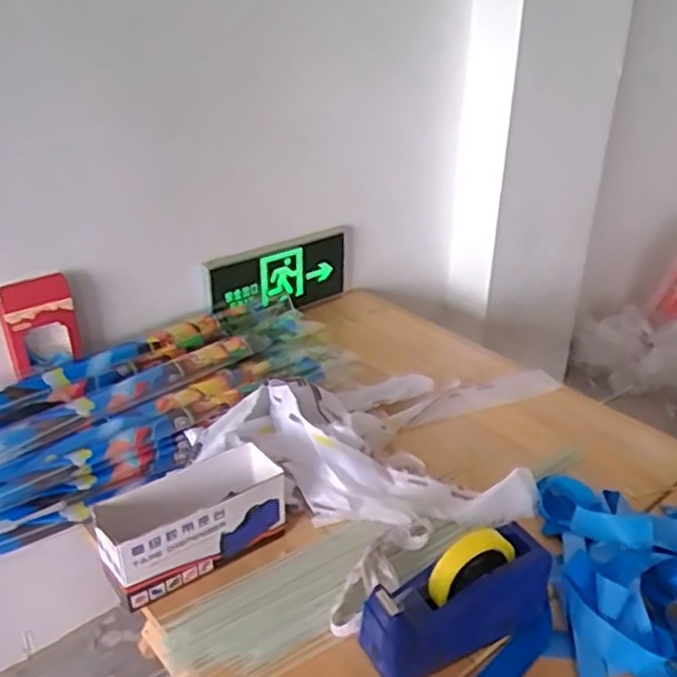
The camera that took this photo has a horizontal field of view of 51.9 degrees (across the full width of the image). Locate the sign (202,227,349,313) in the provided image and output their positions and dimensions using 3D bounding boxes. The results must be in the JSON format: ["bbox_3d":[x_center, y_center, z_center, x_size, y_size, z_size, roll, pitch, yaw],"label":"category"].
[{"bbox_3d":[-0.097,-0.122,1.402,0.370,0.157,0.042,-22,36,-35],"label":"sign"}]

